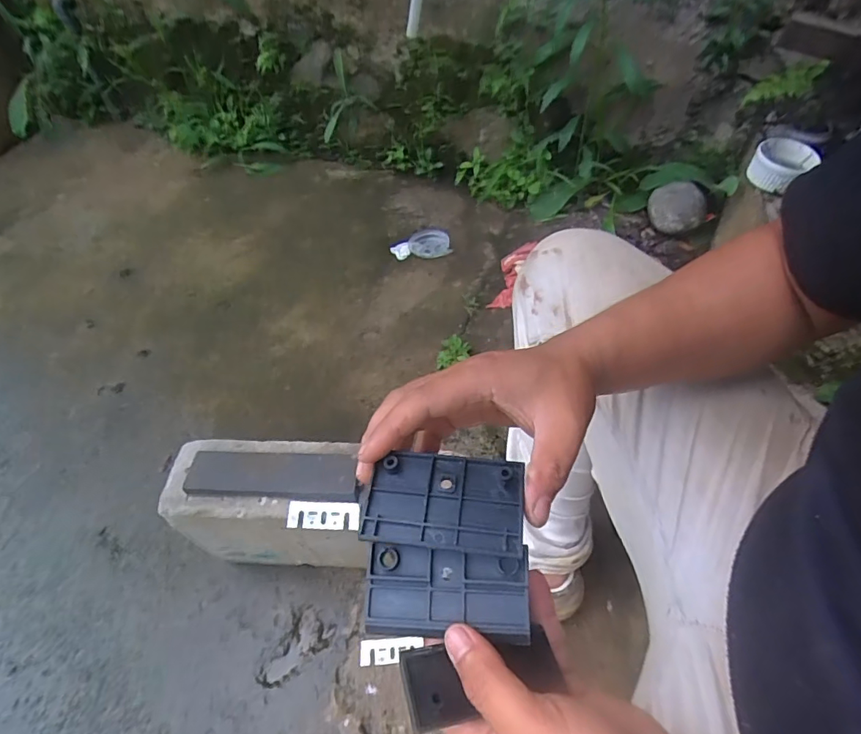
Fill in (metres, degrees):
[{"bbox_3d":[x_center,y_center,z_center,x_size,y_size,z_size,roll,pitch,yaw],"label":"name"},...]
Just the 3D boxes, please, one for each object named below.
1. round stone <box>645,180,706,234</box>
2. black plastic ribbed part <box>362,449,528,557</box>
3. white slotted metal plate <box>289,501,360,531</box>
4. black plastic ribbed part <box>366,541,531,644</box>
[{"bbox_3d":[0.525,-0.337,1.038,0.113,0.089,0.090,22,56,18],"label":"round stone"},{"bbox_3d":[0.007,0.070,0.259,0.083,0.007,0.050,4,54,6],"label":"black plastic ribbed part"},{"bbox_3d":[-0.122,0.168,0.552,0.082,0.004,0.030,2,78,3],"label":"white slotted metal plate"},{"bbox_3d":[0.008,0.116,0.251,0.082,0.010,0.043,1,70,7],"label":"black plastic ribbed part"}]

